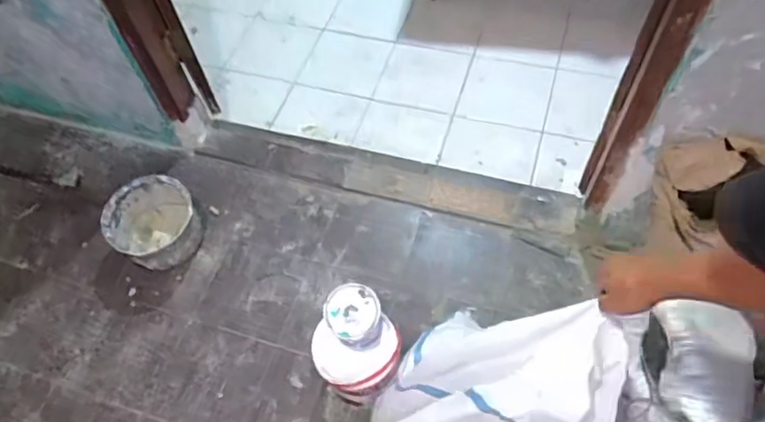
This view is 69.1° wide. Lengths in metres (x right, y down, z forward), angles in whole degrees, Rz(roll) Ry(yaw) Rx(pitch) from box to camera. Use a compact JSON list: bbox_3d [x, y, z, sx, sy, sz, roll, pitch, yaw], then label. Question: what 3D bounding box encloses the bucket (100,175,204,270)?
[{"bbox_3d":[-0.627,0.045,1.535,0.239,0.158,0.226,-1,58,2],"label":"bucket"}]

